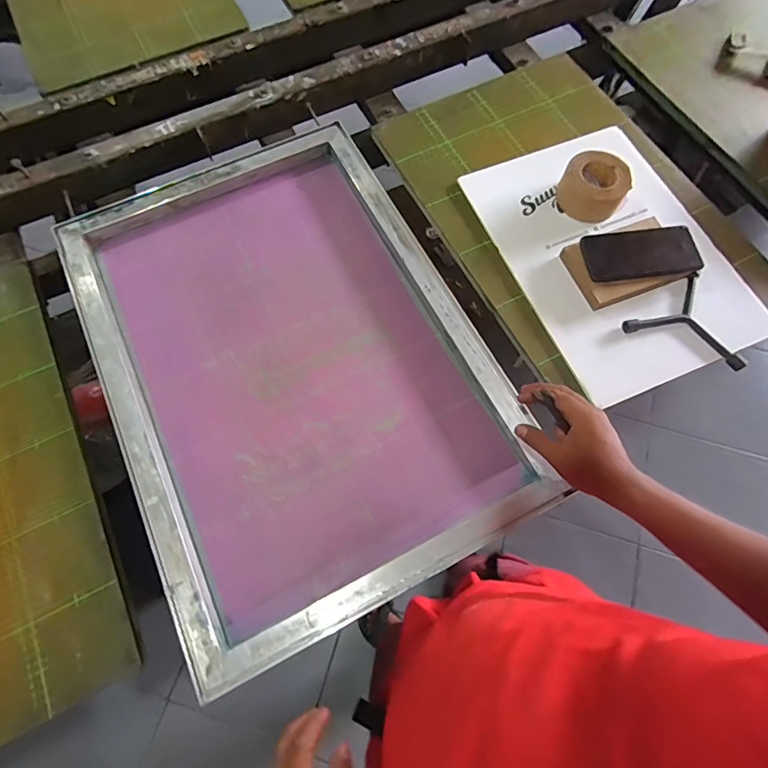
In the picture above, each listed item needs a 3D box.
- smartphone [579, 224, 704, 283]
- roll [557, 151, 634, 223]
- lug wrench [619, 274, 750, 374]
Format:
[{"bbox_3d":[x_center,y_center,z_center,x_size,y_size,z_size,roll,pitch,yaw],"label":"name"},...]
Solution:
[{"bbox_3d":[0.366,-0.186,0.637,0.161,0.014,0.076,-5,79,-1],"label":"smartphone"},{"bbox_3d":[0.320,-0.301,0.690,0.096,0.058,0.094,36,73,13],"label":"roll"},{"bbox_3d":[0.424,-0.102,0.630,0.159,0.022,0.126,18,70,7],"label":"lug wrench"}]

